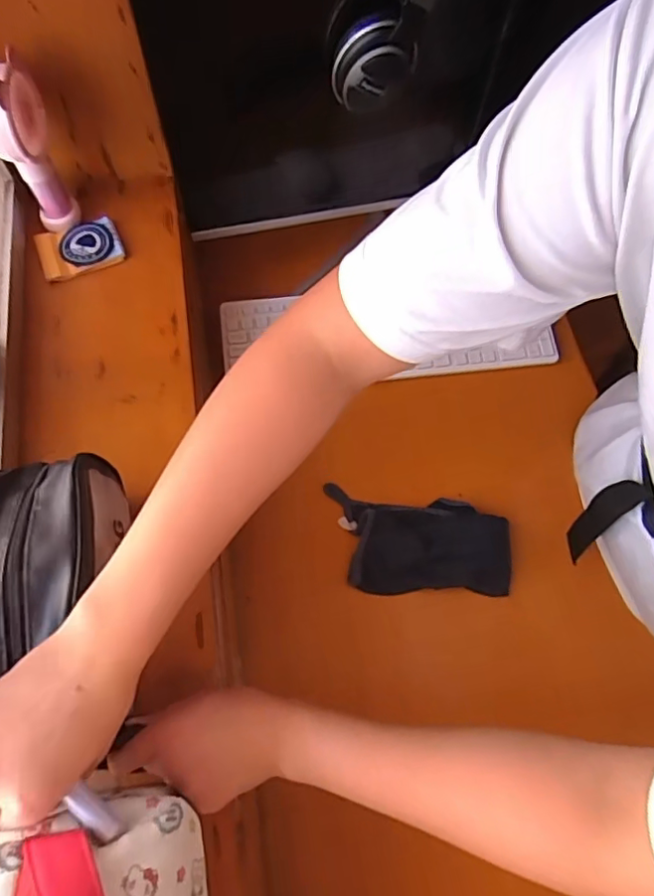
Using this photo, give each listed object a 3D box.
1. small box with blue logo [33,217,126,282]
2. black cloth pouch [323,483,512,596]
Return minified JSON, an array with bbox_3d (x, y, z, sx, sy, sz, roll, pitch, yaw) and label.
[{"bbox_3d":[-0.281,-0.227,0.632,0.090,0.012,0.065,-19,69,-10],"label":"small box with blue logo"},{"bbox_3d":[0.105,0.104,0.630,0.202,0.033,0.114,4,66,-1],"label":"black cloth pouch"}]

